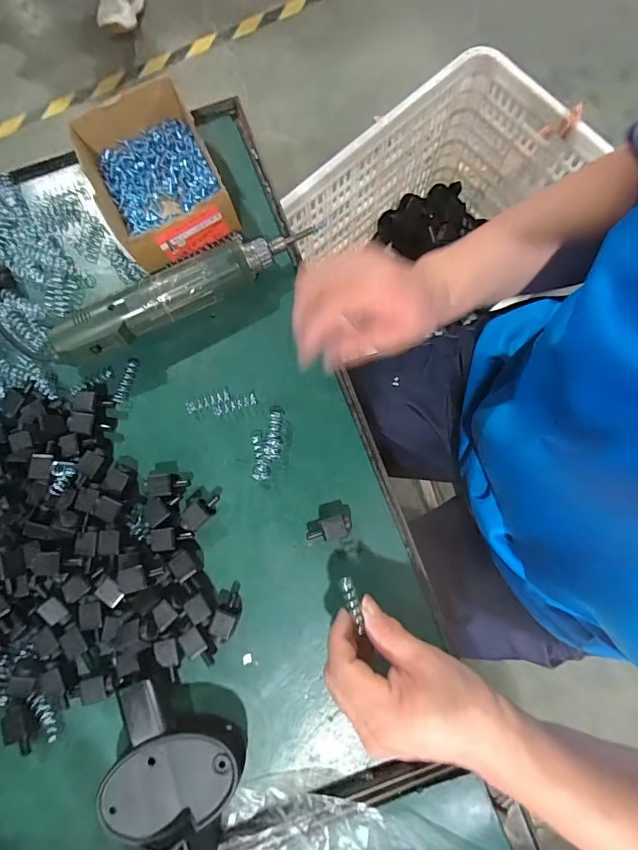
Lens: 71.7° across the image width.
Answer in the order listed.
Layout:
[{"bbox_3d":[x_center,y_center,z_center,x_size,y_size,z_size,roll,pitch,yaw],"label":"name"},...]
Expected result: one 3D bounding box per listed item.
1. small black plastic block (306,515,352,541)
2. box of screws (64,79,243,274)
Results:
[{"bbox_3d":[0.008,0.087,0.369,0.038,0.017,0.017,-15,80,-1],"label":"small black plastic block"},{"bbox_3d":[-0.154,-0.230,0.413,0.107,0.055,0.145,-24,80,-3],"label":"box of screws"}]

